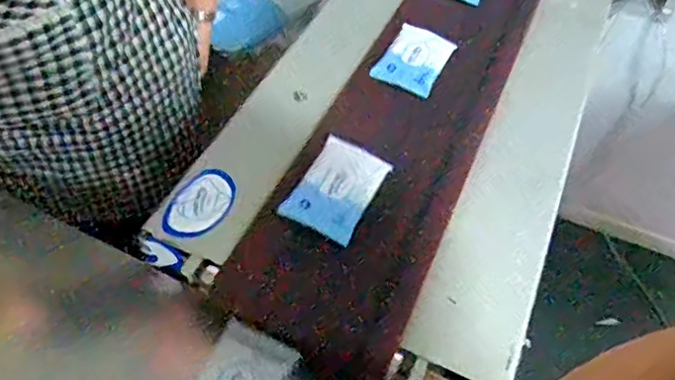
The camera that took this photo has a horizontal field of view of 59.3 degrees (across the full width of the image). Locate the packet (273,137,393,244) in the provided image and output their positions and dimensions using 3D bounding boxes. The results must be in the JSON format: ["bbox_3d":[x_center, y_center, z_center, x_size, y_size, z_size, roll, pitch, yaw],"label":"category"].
[{"bbox_3d":[0.003,-0.006,0.716,0.086,0.015,0.142,27,54,7],"label":"packet"}]

